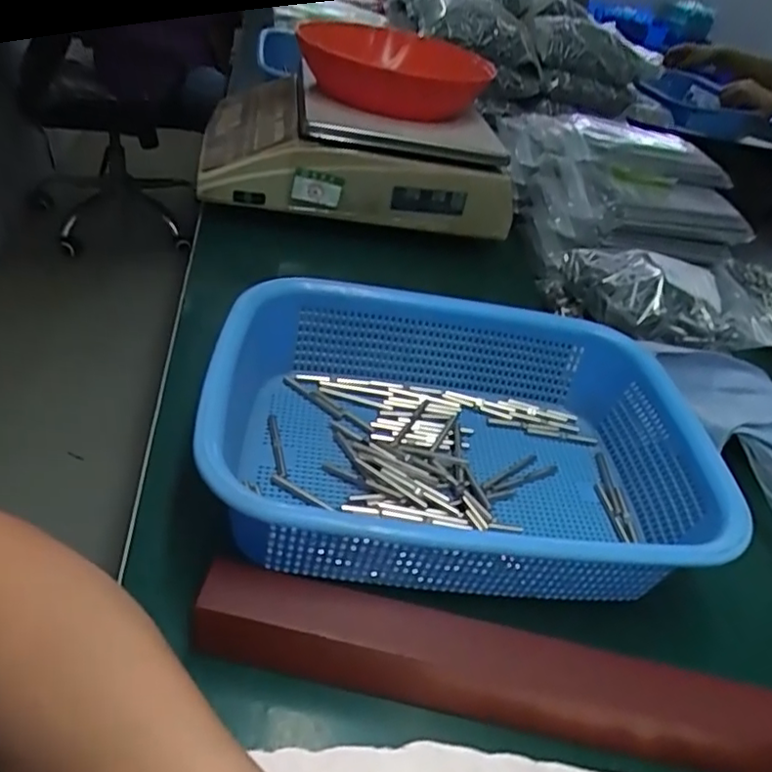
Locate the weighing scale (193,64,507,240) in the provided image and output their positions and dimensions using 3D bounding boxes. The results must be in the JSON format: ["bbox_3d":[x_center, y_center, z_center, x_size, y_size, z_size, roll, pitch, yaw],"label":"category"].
[{"bbox_3d":[-0.035,-0.281,0.717,0.337,0.099,0.301,3,40,-11],"label":"weighing scale"}]

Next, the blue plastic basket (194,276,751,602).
[{"bbox_3d":[0.042,0.029,0.369,0.290,0.068,0.204,7,39,-6],"label":"blue plastic basket"}]

